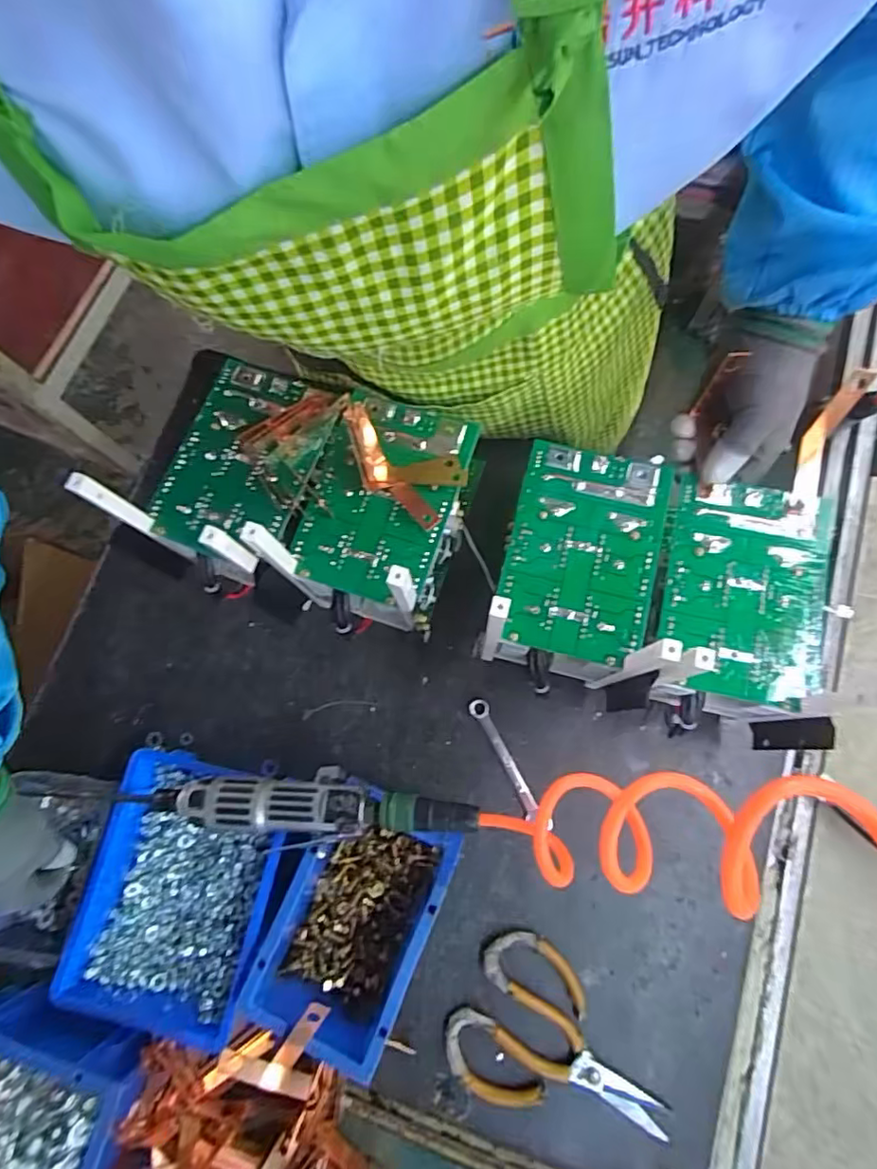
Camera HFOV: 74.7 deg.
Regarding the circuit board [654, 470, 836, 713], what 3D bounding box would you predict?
[{"bbox_3d":[0.229,0.003,0.428,0.116,0.011,0.159,11,76,5],"label":"circuit board"}]

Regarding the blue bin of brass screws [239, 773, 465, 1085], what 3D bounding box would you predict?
[{"bbox_3d":[-0.066,0.269,0.471,0.114,0.077,0.186,22,77,7],"label":"blue bin of brass screws"}]

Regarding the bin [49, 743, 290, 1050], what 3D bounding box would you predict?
[{"bbox_3d":[-0.210,0.258,0.483,0.148,0.065,0.205,11,76,5],"label":"bin"}]

